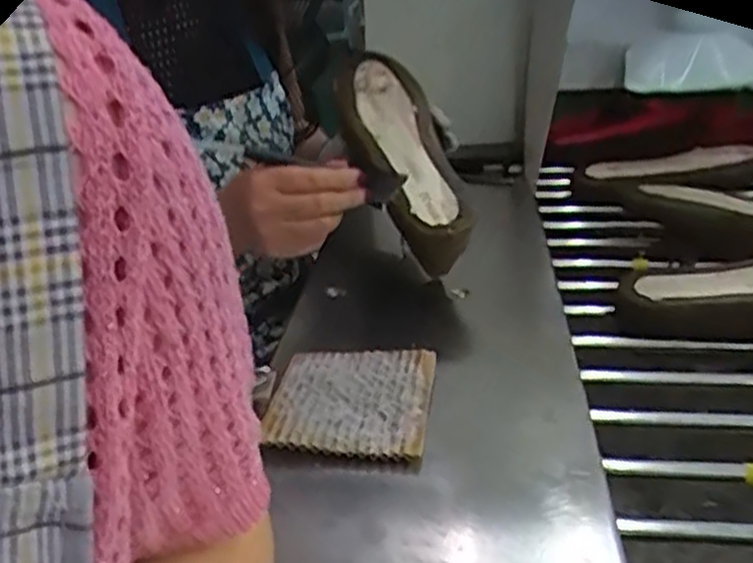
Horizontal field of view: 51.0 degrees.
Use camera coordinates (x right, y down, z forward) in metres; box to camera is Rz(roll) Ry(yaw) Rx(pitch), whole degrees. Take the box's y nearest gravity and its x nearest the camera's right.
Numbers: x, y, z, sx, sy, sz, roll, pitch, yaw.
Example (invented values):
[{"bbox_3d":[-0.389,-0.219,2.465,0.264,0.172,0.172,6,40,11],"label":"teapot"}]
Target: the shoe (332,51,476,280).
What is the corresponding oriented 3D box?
[{"bbox_3d":[0.025,-0.128,0.787,0.101,0.077,0.258,-11,60,-20],"label":"shoe"}]

